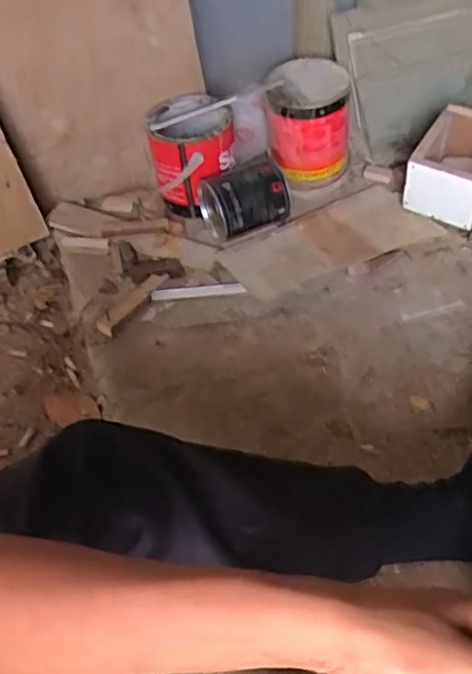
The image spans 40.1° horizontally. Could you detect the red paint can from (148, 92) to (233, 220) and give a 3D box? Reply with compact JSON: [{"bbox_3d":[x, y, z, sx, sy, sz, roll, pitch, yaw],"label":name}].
[{"bbox_3d":[-0.072,-0.321,1.148,0.146,0.158,0.139,-4,47,4],"label":"red paint can"}]

